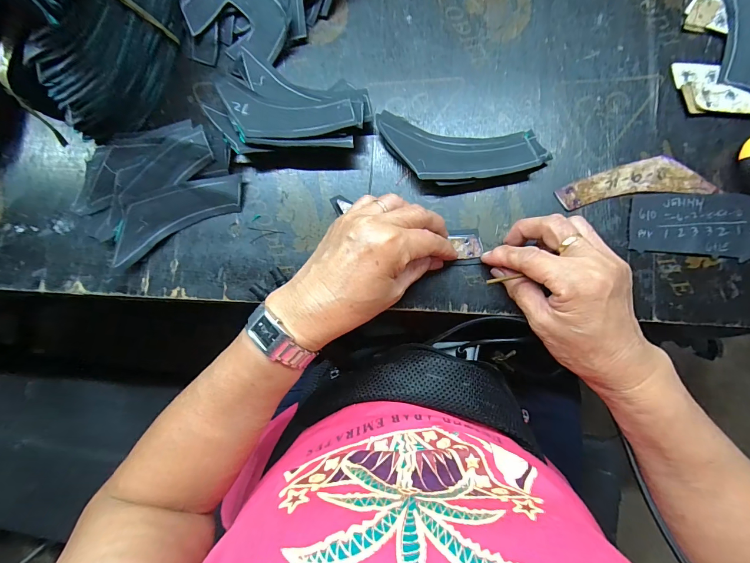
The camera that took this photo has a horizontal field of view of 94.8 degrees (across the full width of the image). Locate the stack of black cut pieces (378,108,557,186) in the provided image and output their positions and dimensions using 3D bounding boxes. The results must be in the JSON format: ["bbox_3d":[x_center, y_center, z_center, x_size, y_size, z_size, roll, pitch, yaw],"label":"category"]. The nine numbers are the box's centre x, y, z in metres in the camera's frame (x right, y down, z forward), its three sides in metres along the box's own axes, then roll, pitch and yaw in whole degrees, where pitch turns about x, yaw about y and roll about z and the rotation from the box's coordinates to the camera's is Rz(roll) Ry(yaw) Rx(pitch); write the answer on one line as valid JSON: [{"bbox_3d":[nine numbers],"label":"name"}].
[{"bbox_3d":[0.073,-0.111,0.300,0.143,0.017,0.056,9,87,5],"label":"stack of black cut pieces"}]

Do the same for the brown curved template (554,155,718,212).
[{"bbox_3d":[0.217,-0.084,0.291,0.120,0.004,0.034,-7,86,4],"label":"brown curved template"}]

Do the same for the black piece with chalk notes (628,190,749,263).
[{"bbox_3d":[0.269,-0.047,0.284,0.109,0.004,0.052,3,87,5],"label":"black piece with chalk notes"}]

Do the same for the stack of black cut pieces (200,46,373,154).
[{"bbox_3d":[-0.076,-0.150,0.309,0.136,0.026,0.083,16,88,5],"label":"stack of black cut pieces"}]

